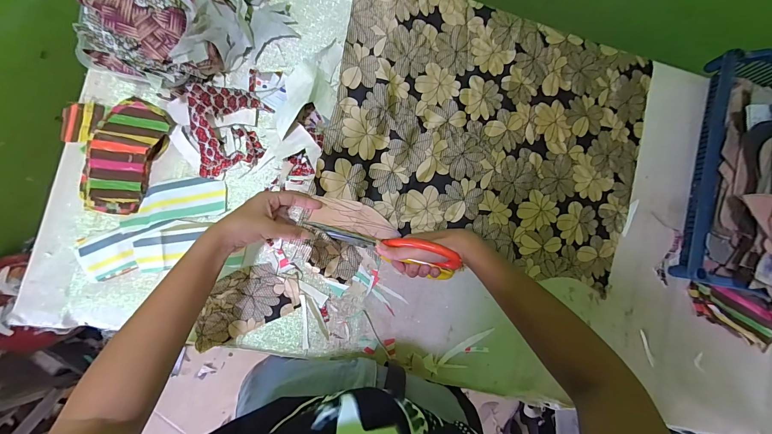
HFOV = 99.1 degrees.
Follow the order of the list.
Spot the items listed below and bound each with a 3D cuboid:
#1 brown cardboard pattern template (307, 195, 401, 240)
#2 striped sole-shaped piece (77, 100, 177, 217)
[{"bbox_3d":[-0.042,0.002,0.475,0.125,0.008,0.043,17,86,-12],"label":"brown cardboard pattern template"},{"bbox_3d":[-0.340,-0.079,0.428,0.063,0.035,0.153,21,85,-7],"label":"striped sole-shaped piece"}]

